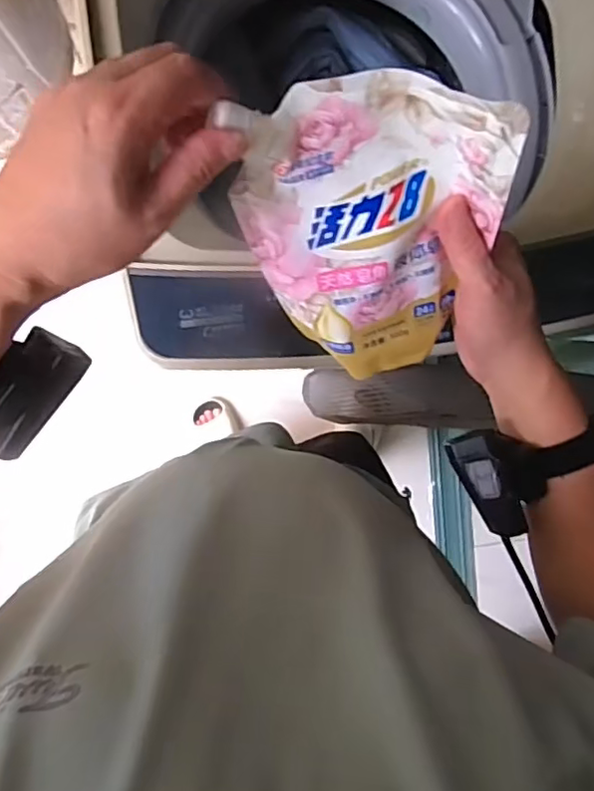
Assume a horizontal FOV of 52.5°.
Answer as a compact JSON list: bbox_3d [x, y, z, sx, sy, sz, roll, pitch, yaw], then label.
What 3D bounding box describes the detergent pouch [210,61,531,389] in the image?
[{"bbox_3d":[0.046,-0.080,0.352,0.139,0.045,0.196,-11,137,5],"label":"detergent pouch"}]

